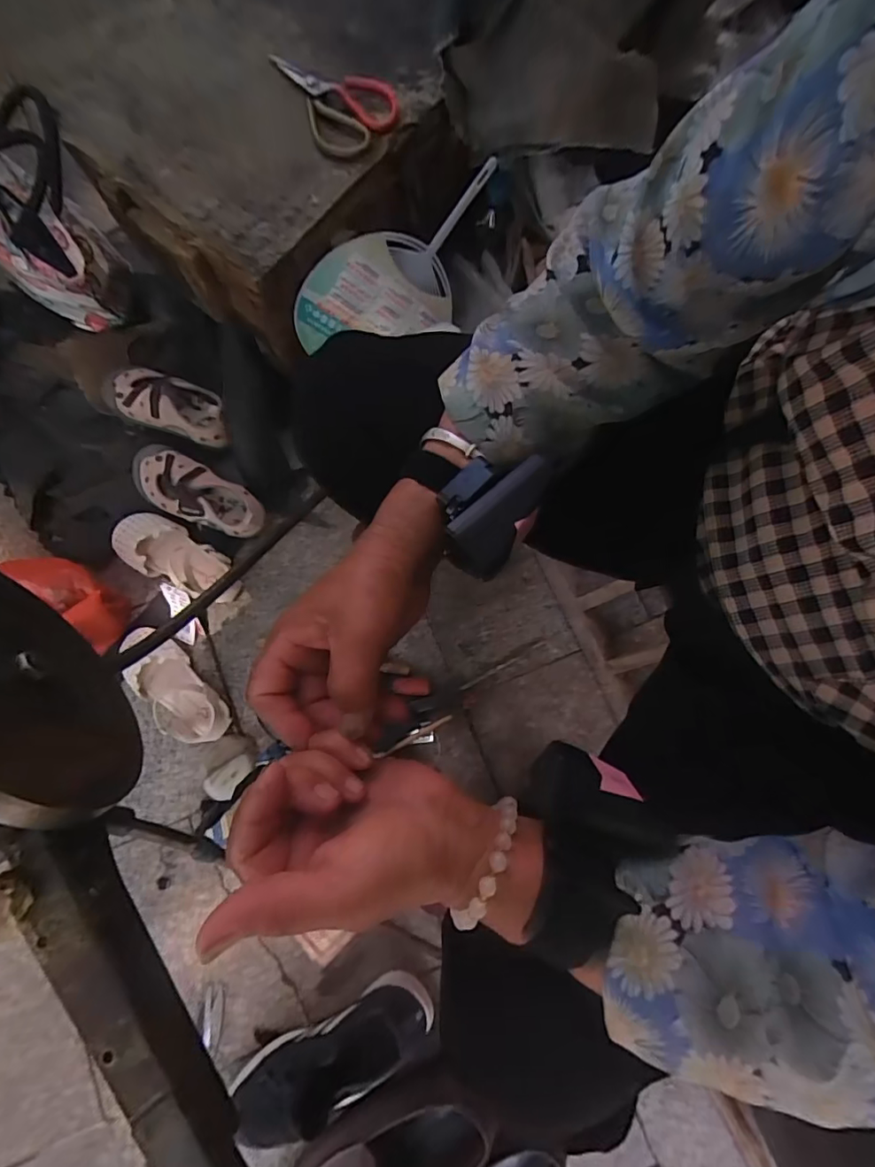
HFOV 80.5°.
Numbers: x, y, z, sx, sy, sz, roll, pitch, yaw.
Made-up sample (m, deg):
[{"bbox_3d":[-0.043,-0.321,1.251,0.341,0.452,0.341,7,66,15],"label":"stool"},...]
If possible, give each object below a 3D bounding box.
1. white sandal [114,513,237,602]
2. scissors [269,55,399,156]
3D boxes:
[{"bbox_3d":[-0.355,-0.036,0.708,0.172,0.048,0.079,29,77,-8],"label":"white sandal"},{"bbox_3d":[-0.119,-0.517,0.567,0.154,0.016,0.087,23,107,15],"label":"scissors"}]

